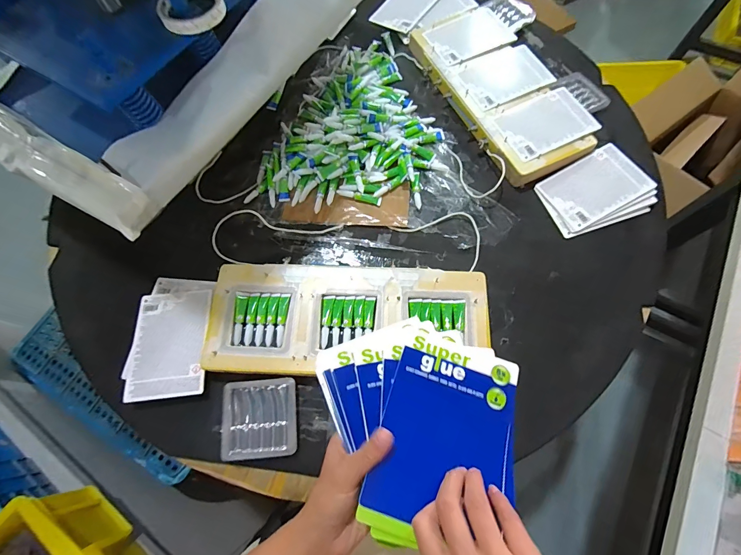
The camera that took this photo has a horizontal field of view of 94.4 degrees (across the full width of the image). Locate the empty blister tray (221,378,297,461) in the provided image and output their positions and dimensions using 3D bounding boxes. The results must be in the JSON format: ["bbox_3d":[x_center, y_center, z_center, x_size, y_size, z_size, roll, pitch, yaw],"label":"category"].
[{"bbox_3d":[-0.160,0.204,0.500,0.104,0.015,0.104,-5,68,0],"label":"empty blister tray"}]

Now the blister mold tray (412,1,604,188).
[{"bbox_3d":[0.256,-0.386,0.693,0.196,0.040,0.422,-24,69,-8],"label":"blister mold tray"}]

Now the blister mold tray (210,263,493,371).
[{"bbox_3d":[-0.034,0.058,0.537,0.422,0.030,0.166,-2,68,1],"label":"blister mold tray"}]

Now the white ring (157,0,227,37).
[{"bbox_3d":[-0.255,-0.385,0.491,0.089,0.024,0.089,-1,68,2],"label":"white ring"}]

